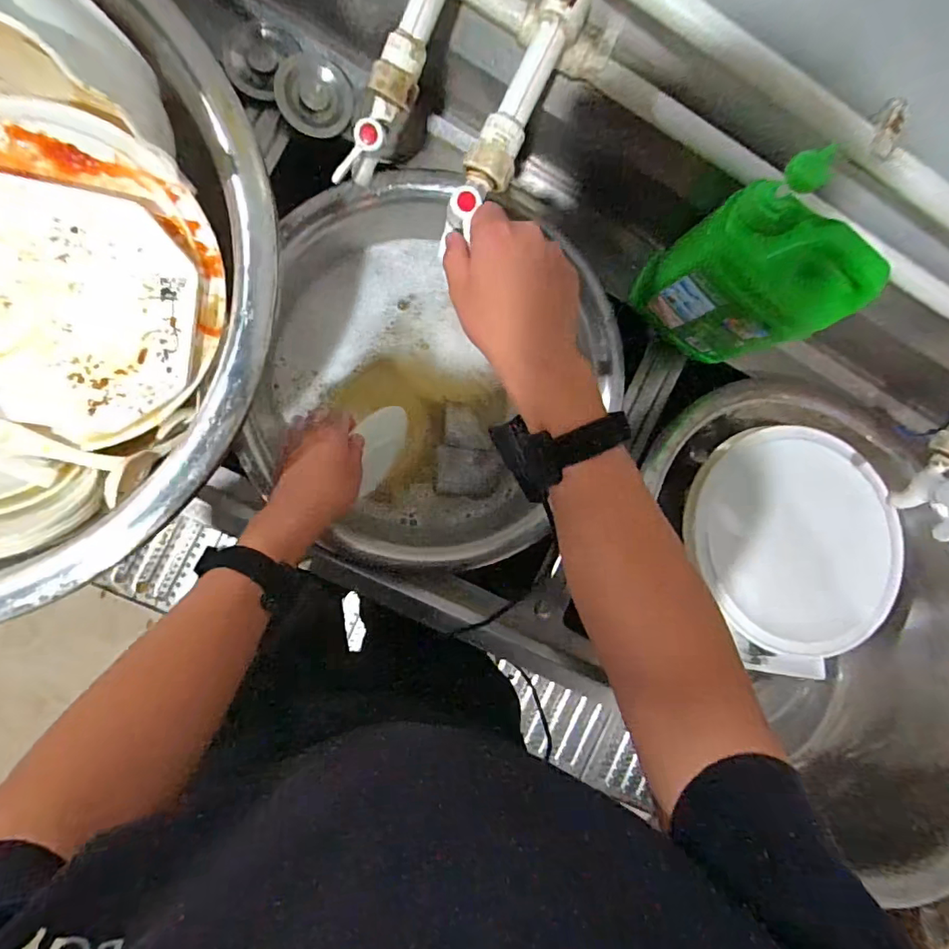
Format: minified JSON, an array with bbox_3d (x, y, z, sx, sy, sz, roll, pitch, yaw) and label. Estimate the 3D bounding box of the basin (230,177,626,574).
[{"bbox_3d":[-0.044,-0.126,0.673,0.418,0.112,0.460,11,89,-9],"label":"basin"}]

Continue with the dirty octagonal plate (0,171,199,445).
[{"bbox_3d":[-0.378,-0.144,0.448,0.261,0.022,0.200,11,89,-9],"label":"dirty octagonal plate"}]

